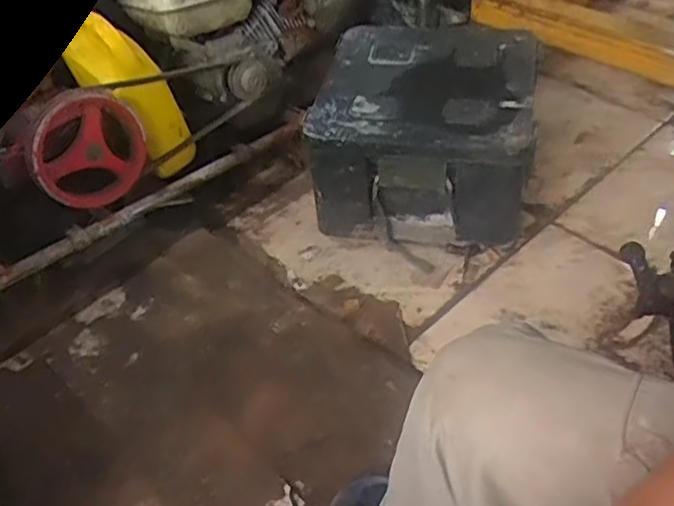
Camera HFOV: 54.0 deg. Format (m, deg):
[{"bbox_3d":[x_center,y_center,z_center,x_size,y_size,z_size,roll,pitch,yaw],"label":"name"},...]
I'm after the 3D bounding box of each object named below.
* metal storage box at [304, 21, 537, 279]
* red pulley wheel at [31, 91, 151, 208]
[{"bbox_3d":[0.153,-0.211,1.173,0.347,0.295,0.323,4,46,11],"label":"metal storage box"},{"bbox_3d":[-0.391,-0.161,1.059,0.052,0.185,0.184,25,82,52],"label":"red pulley wheel"}]

